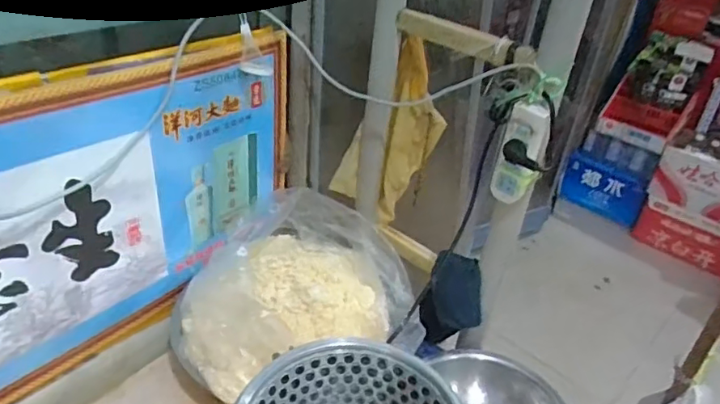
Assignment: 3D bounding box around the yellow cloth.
[{"bbox_3d":[0.058,-0.139,1.132,0.209,0.366,0.055,8,34,1],"label":"yellow cloth"}]

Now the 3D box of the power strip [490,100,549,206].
[{"bbox_3d":[0.255,-0.077,0.883,0.066,0.165,0.030,12,34,7],"label":"power strip"}]

